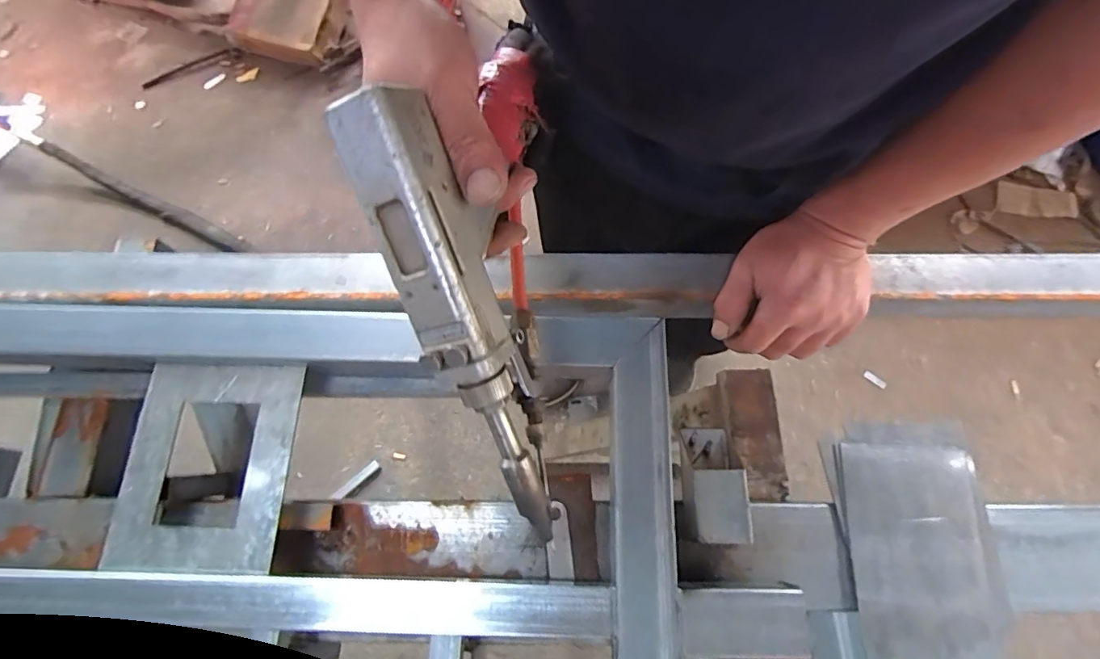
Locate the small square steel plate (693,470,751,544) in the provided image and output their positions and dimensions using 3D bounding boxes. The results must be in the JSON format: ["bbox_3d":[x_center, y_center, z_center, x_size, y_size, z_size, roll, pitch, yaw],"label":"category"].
[{"bbox_3d":[0.127,0.129,0.377,0.037,0.006,0.051,1,71,1],"label":"small square steel plate"}]

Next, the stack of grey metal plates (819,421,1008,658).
[{"bbox_3d":[0.289,0.159,0.396,0.115,0.026,0.173,-2,71,0],"label":"stack of grey metal plates"}]

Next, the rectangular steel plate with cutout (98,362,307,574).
[{"bbox_3d":[-0.256,0.099,0.383,0.119,0.011,0.149,2,71,1],"label":"rectangular steel plate with cutout"}]

